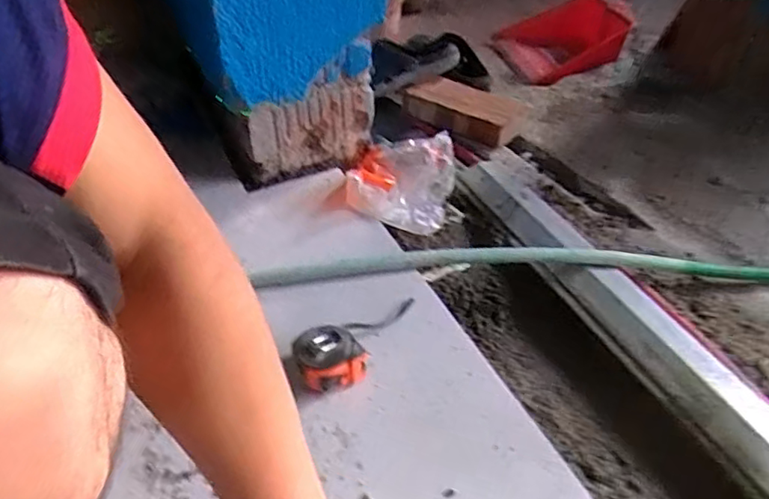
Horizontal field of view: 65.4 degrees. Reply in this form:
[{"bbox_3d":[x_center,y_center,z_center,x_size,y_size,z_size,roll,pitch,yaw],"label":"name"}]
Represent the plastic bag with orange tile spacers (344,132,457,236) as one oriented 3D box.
[{"bbox_3d":[0.026,-0.104,0.858,0.139,0.081,0.165,8,43,9],"label":"plastic bag with orange tile spacers"}]

